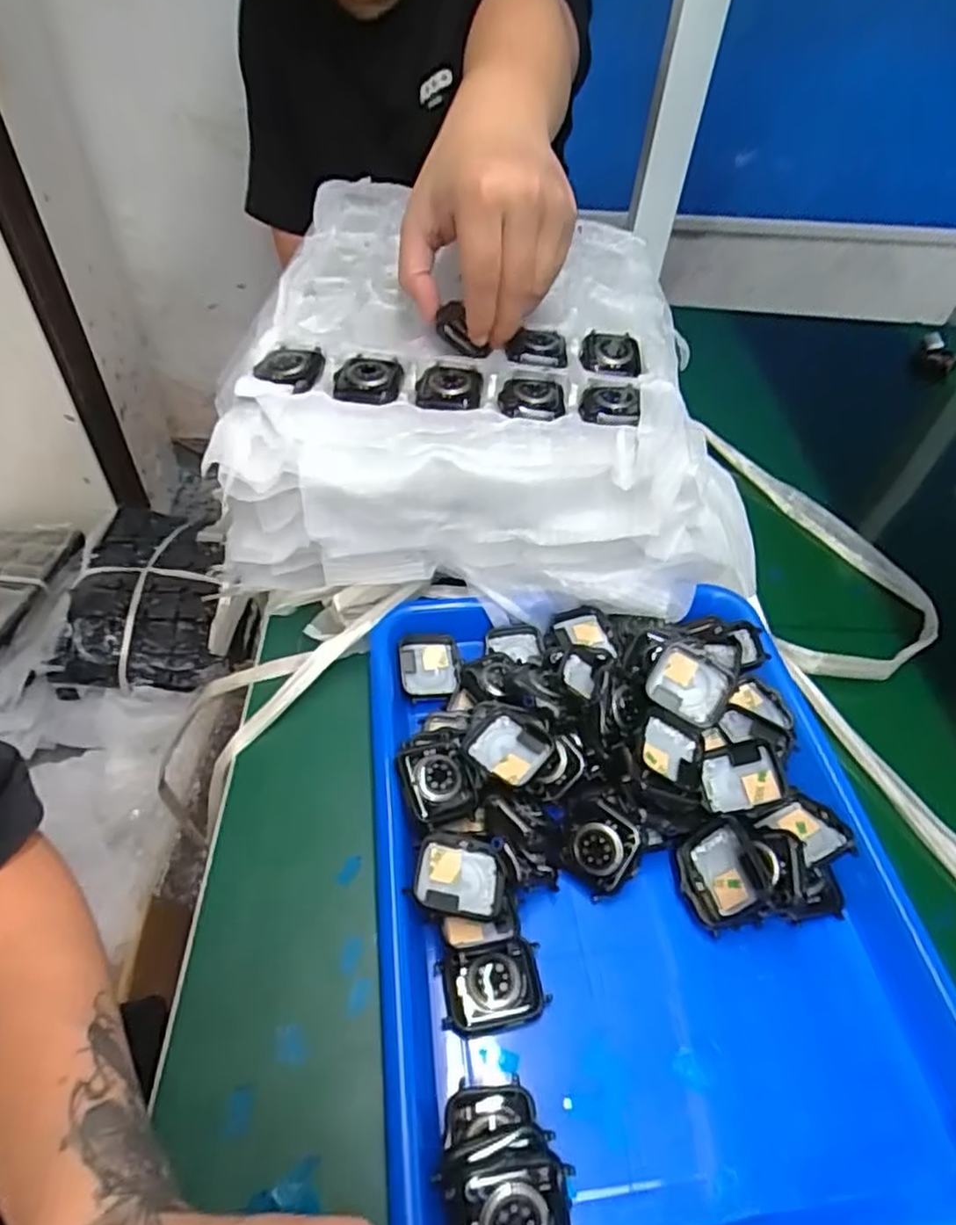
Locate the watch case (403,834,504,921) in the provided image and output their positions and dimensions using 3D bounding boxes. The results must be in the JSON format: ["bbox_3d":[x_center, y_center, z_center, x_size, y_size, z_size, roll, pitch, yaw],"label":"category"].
[{"bbox_3d":[-0.010,0.125,0.330,0.042,0.008,0.037,7,48,3],"label":"watch case"}]

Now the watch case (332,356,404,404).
[{"bbox_3d":[-0.066,-0.141,0.419,0.039,0.010,0.046,4,48,0],"label":"watch case"}]

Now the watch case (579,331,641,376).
[{"bbox_3d":[0.086,-0.168,0.450,0.037,0.008,0.043,5,48,0],"label":"watch case"}]

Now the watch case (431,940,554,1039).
[{"bbox_3d":[0.007,0.169,0.314,0.045,0.018,0.036,-6,64,-2],"label":"watch case"}]

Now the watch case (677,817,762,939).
[{"bbox_3d":[0.119,0.129,0.341,0.040,0.009,0.043,-42,46,20],"label":"watch case"}]

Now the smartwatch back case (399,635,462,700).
[{"bbox_3d":[-0.030,0.035,0.431,0.036,0.012,0.042,-4,49,-8],"label":"smartwatch back case"}]

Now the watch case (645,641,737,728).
[{"bbox_3d":[0.122,0.041,0.395,0.044,0.006,0.039,30,92,8],"label":"watch case"}]

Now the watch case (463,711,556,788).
[{"bbox_3d":[0.016,0.071,0.368,0.041,0.009,0.036,31,54,22],"label":"watch case"}]

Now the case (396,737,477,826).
[{"bbox_3d":[-0.020,0.085,0.357,0.034,0.009,0.041,-17,52,-18],"label":"case"}]

